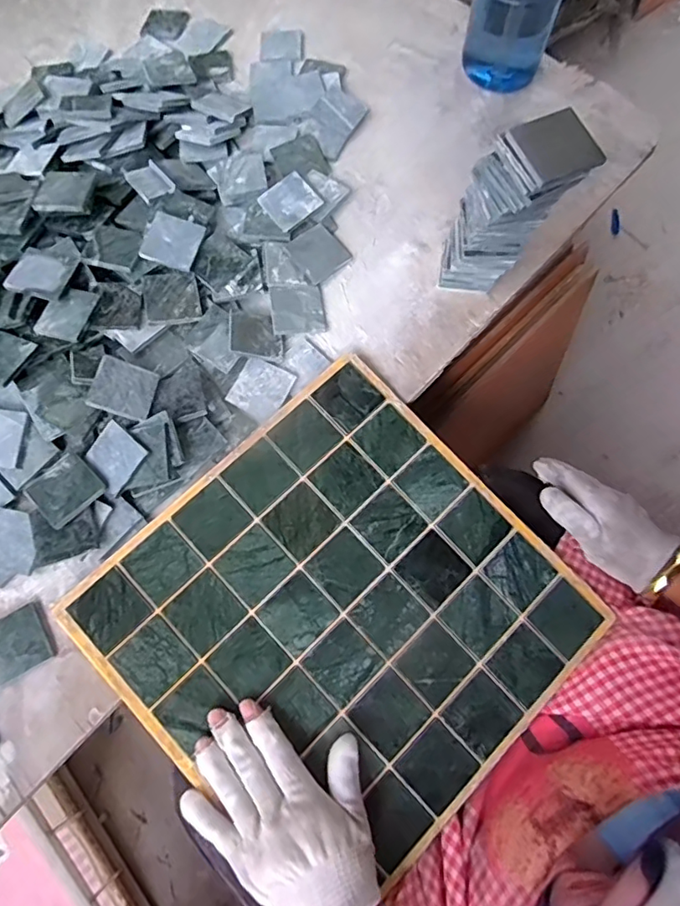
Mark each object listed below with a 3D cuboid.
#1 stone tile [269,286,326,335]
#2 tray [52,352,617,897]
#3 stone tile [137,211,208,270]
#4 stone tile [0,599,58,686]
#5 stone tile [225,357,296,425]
[{"bbox_3d":[-0.041,-0.138,0.508,0.048,0.011,0.047,-8,72,-2],"label":"stone tile"},{"bbox_3d":[0.003,0.131,0.429,0.323,0.007,0.320,-43,83,-10],"label":"tray"},{"bbox_3d":[-0.160,-0.203,0.505,0.051,0.006,0.049,17,84,-5],"label":"stone tile"},{"bbox_3d":[-0.270,0.159,0.440,0.057,0.005,0.050,-31,74,-9],"label":"stone tile"},{"bbox_3d":[-0.072,-0.058,0.481,0.050,0.008,0.051,26,74,9],"label":"stone tile"}]

